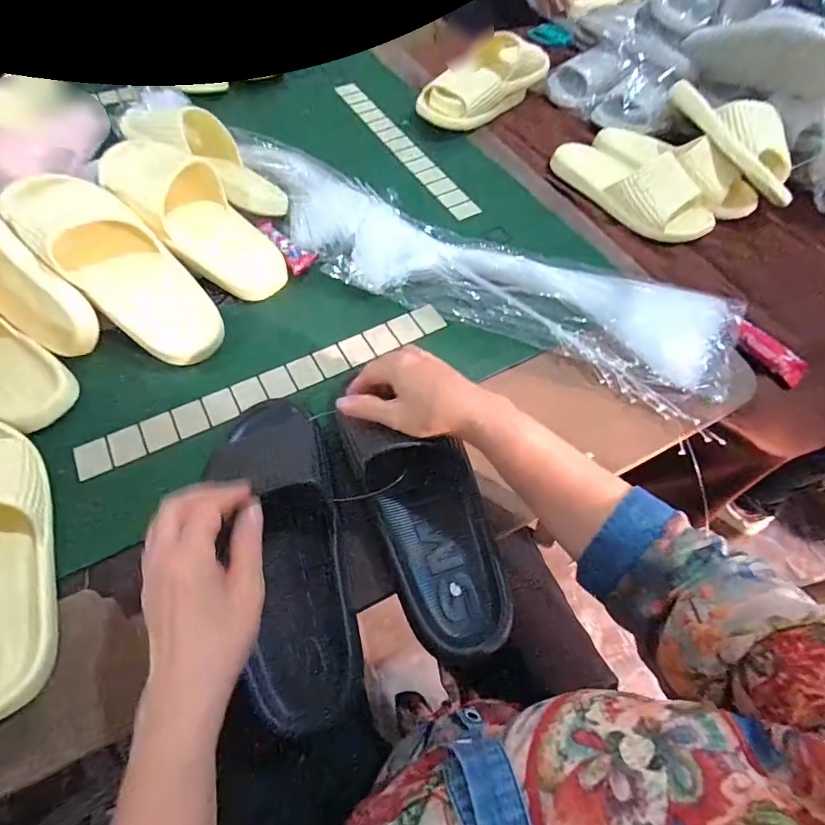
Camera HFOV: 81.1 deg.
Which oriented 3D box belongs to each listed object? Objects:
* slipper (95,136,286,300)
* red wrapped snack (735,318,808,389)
[{"bbox_3d":[-0.253,-0.228,0.554,0.251,0.055,0.100,43,62,-6],"label":"slipper"},{"bbox_3d":[0.375,-0.063,0.514,0.028,0.026,0.084,-29,64,-20],"label":"red wrapped snack"}]

